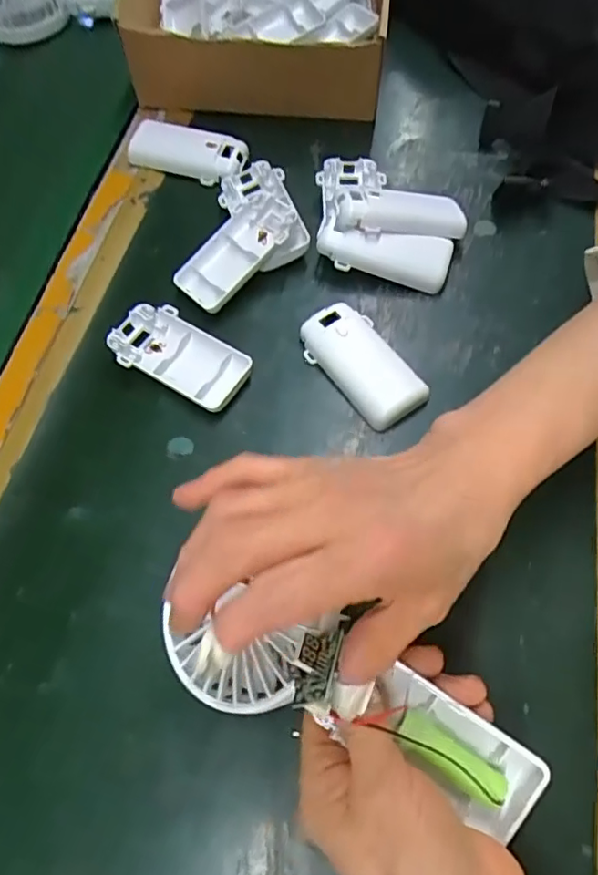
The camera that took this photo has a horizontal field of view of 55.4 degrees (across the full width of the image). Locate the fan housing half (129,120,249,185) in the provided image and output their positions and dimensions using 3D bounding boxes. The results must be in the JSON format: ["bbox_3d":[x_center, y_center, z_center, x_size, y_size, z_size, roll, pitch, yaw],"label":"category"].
[{"bbox_3d":[-0.090,-0.232,0.462,0.095,0.014,0.043,18,67,10],"label":"fan housing half"}]

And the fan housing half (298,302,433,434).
[{"bbox_3d":[0.041,-0.050,0.375,0.050,0.014,0.093,-28,67,-11],"label":"fan housing half"}]

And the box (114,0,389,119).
[{"bbox_3d":[-0.026,-0.386,0.504,0.205,0.072,0.216,7,65,5],"label":"box"}]

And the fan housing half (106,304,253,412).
[{"bbox_3d":[-0.080,-0.054,0.380,0.096,0.014,0.049,28,69,14],"label":"fan housing half"}]

